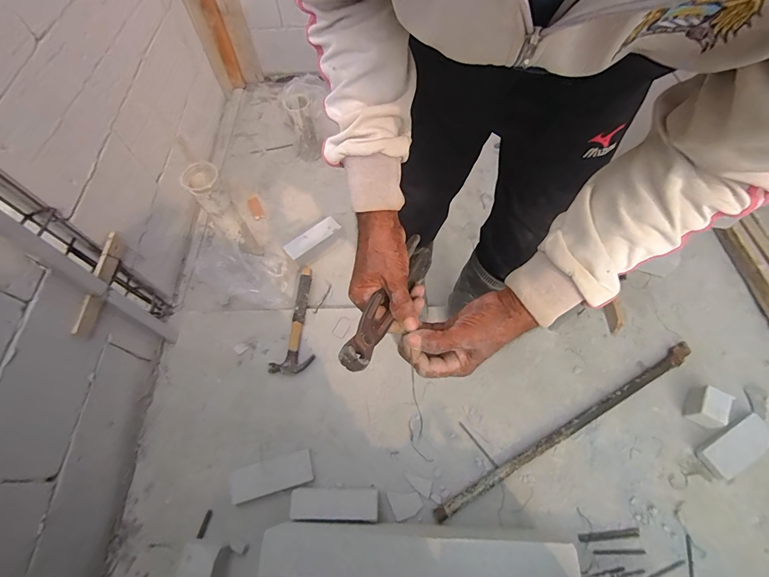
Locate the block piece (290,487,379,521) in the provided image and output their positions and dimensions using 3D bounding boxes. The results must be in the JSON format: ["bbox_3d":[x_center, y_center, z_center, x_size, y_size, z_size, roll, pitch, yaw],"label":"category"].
[{"bbox_3d":[-0.119,0.518,0.861,0.215,0.053,0.066,0,62,2],"label":"block piece"}]

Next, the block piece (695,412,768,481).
[{"bbox_3d":[0.897,0.397,0.903,0.205,0.034,0.086,-28,65,-12],"label":"block piece"}]

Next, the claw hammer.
[{"bbox_3d":[-0.245,0.094,1.086,0.115,0.029,0.342,10,63,7],"label":"claw hammer"}]

